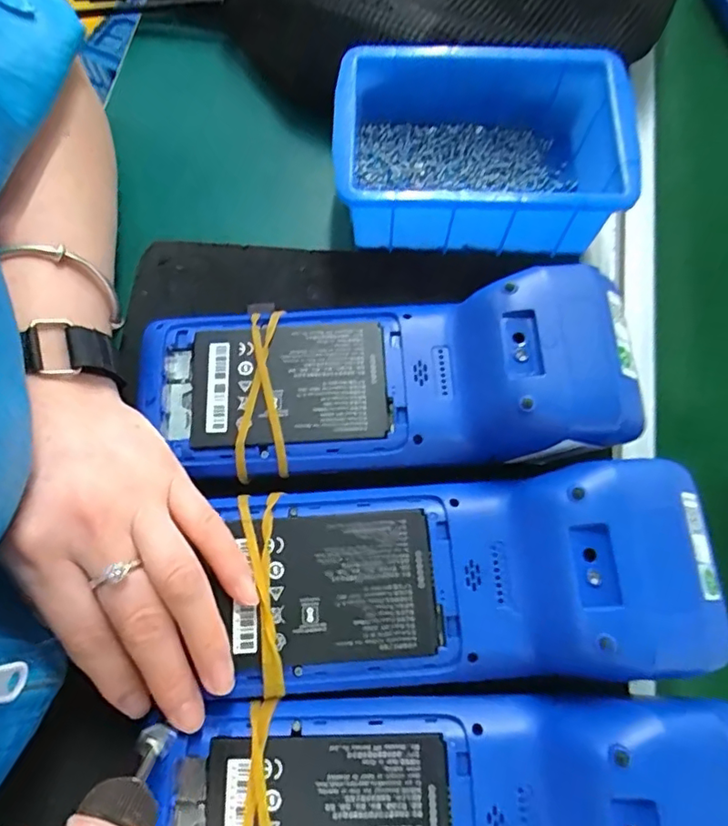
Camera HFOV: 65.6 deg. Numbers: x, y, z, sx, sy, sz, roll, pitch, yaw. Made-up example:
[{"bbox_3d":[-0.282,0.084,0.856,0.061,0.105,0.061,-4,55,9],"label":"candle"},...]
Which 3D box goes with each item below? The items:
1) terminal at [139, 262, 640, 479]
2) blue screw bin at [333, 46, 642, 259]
[{"bbox_3d":[0.006,-0.017,0.259,0.212,0.054,0.083,-2,72,-1],"label":"terminal"},{"bbox_3d":[0.059,-0.136,0.303,0.146,0.052,0.097,3,72,0],"label":"blue screw bin"}]

